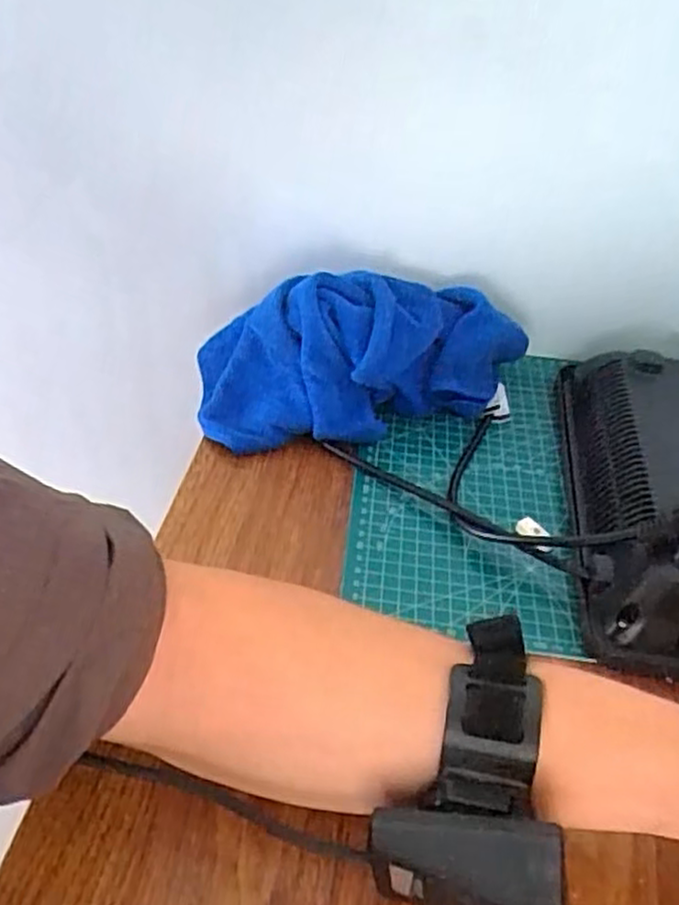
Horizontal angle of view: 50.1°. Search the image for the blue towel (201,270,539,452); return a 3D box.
[{"bbox_3d":[0.023,-0.069,0.525,0.243,0.090,0.095,-1,43,-8],"label":"blue towel"}]

